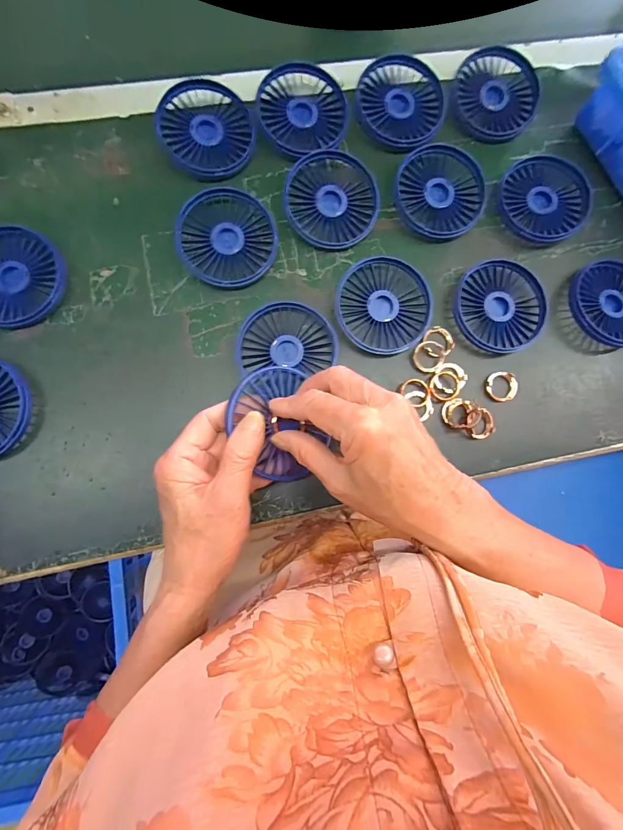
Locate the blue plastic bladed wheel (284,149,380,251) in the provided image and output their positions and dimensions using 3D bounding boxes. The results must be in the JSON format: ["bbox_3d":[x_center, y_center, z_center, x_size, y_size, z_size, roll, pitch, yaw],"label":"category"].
[{"bbox_3d":[0.018,-0.202,0.354,0.084,0.013,0.088,0,85,-4],"label":"blue plastic bladed wheel"}]

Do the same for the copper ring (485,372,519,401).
[{"bbox_3d":[0.177,-0.027,0.353,0.027,0.007,0.028,0,85,-4],"label":"copper ring"}]

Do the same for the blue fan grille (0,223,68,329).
[{"bbox_3d":[-0.258,-0.119,0.329,0.083,0.015,0.086,0,85,-4],"label":"blue fan grille"}]

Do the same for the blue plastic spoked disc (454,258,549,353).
[{"bbox_3d":[0.177,-0.102,0.361,0.082,0.014,0.086,0,85,-4],"label":"blue plastic spoked disc"}]

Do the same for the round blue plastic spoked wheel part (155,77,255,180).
[{"bbox_3d":[-0.099,-0.266,0.355,0.083,0.016,0.096,-18,86,-6],"label":"round blue plastic spoked wheel part"}]

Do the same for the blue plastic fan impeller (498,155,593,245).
[{"bbox_3d":[0.226,-0.213,0.373,0.084,0.018,0.085,0,85,-4],"label":"blue plastic fan impeller"}]

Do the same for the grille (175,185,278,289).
[{"bbox_3d":[-0.077,-0.160,0.344,0.084,0.017,0.087,0,85,-4],"label":"grille"}]

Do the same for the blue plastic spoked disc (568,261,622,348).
[{"bbox_3d":[0.290,-0.109,0.369,0.088,0.022,0.084,0,85,-4],"label":"blue plastic spoked disc"}]

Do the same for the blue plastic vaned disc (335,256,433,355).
[{"bbox_3d":[0.065,-0.100,0.348,0.085,0.012,0.085,0,85,-4],"label":"blue plastic vaned disc"}]

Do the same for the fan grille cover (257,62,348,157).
[{"bbox_3d":[-0.008,-0.289,0.357,0.082,0.017,0.080,3,85,-4],"label":"fan grille cover"}]

